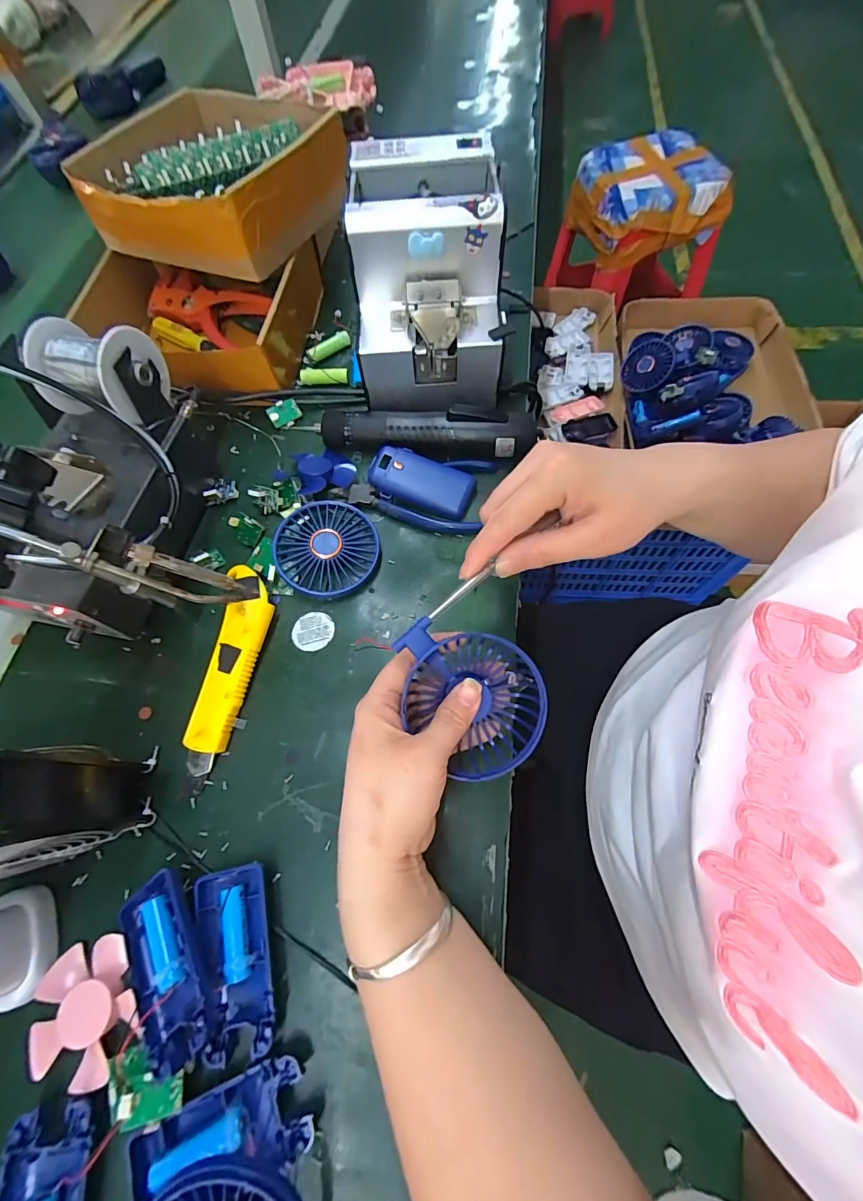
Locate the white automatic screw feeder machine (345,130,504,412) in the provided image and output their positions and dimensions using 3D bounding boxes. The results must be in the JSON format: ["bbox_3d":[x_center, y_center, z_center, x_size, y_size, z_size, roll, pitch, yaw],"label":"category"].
[{"bbox_3d":[-0.003,-0.285,0.407,0.123,0.146,0.173,-2,66,2],"label":"white automatic screw feeder machine"}]

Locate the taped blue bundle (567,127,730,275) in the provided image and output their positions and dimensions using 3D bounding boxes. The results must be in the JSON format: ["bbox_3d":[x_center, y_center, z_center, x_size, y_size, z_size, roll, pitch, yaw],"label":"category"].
[{"bbox_3d":[0.538,-1.009,1.111,0.302,0.136,0.275,-12,66,-2],"label":"taped blue bundle"}]

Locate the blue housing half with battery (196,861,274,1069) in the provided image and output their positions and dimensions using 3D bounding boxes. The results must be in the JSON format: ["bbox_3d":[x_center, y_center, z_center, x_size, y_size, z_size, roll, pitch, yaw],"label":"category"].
[{"bbox_3d":[-0.119,0.216,0.269,0.043,0.016,0.093,-14,66,-3],"label":"blue housing half with battery"}]

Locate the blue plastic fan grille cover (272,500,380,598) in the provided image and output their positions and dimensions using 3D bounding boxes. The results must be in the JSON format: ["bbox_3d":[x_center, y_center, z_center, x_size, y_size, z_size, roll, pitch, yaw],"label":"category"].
[{"bbox_3d":[-0.088,-0.044,0.376,0.083,0.022,0.085,24,70,13],"label":"blue plastic fan grille cover"}]

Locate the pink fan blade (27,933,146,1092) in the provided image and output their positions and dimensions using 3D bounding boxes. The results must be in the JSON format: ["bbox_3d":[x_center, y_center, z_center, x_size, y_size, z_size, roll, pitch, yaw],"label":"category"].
[{"bbox_3d":[-0.205,0.245,0.262,0.068,0.015,0.064,-1,66,3],"label":"pink fan blade"}]

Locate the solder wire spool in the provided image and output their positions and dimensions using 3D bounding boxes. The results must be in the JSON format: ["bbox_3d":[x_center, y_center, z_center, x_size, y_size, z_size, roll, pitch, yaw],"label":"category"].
[{"bbox_3d":[-0.252,-0.172,0.334,0.082,0.058,0.068,6,67,6],"label":"solder wire spool"}]

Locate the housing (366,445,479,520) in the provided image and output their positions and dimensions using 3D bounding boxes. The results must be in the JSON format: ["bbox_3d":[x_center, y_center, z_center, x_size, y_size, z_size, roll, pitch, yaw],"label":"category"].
[{"bbox_3d":[-0.009,-0.107,0.396,0.094,0.023,0.042,18,69,11],"label":"housing"}]

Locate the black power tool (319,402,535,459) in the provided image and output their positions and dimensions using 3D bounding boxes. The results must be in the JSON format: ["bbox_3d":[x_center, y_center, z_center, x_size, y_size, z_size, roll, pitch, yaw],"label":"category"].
[{"bbox_3d":[-0.005,-0.158,0.410,0.195,0.039,0.032,6,67,6],"label":"black power tool"}]

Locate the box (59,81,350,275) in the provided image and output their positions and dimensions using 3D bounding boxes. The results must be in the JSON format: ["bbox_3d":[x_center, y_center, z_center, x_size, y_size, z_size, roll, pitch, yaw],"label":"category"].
[{"bbox_3d":[-0.214,-0.434,0.452,0.191,0.066,0.227,20,69,11],"label":"box"}]

